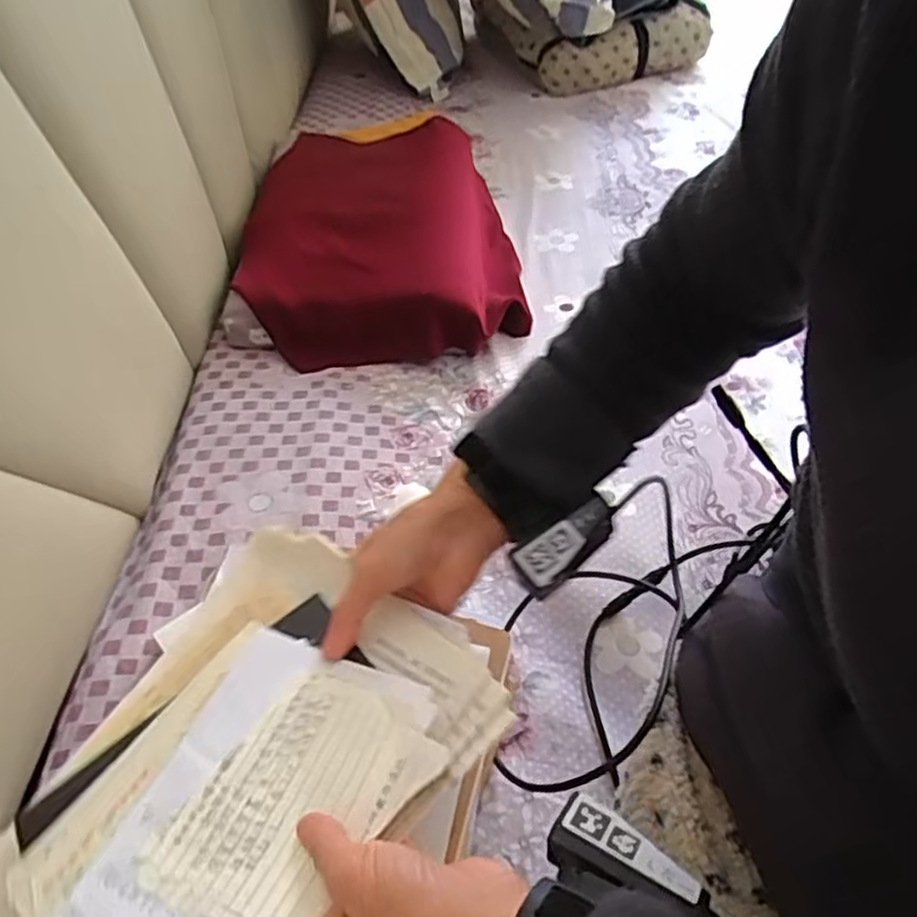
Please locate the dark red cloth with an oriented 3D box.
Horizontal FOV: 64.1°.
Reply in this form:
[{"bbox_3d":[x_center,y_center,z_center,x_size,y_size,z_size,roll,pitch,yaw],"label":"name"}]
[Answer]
[{"bbox_3d":[-0.088,-0.265,0.848,0.302,0.077,0.377,-10,48,-8],"label":"dark red cloth"}]

